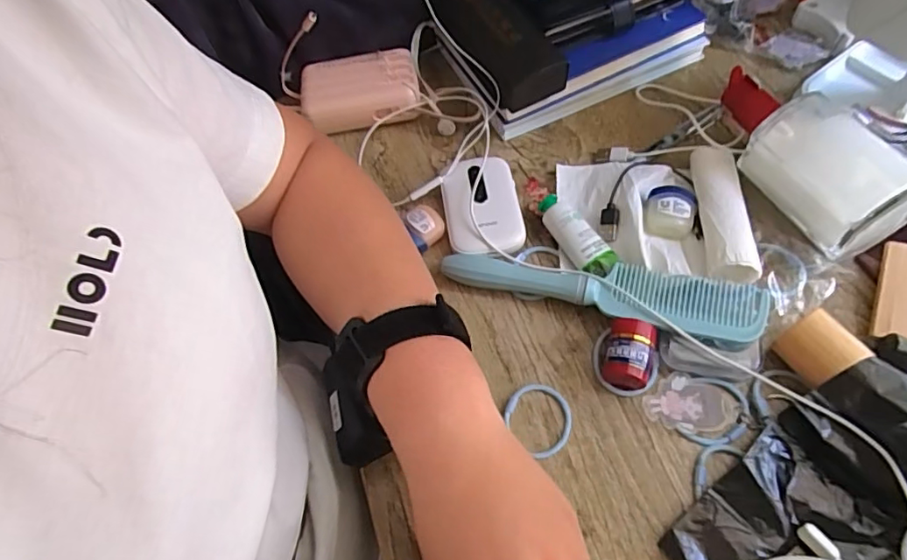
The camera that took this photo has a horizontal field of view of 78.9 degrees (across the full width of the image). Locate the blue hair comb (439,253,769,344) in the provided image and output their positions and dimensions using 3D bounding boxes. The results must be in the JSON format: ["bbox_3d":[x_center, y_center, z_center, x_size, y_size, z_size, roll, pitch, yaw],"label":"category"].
[{"bbox_3d":[0.101,0.004,0.388,0.216,0.024,0.044,14,63,11],"label":"blue hair comb"}]

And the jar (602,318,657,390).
[{"bbox_3d":[0.117,0.049,0.369,0.030,0.030,0.042,18,63,16],"label":"jar"}]

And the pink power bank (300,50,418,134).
[{"bbox_3d":[-0.087,-0.174,0.509,0.109,0.035,0.060,-5,59,3],"label":"pink power bank"}]

